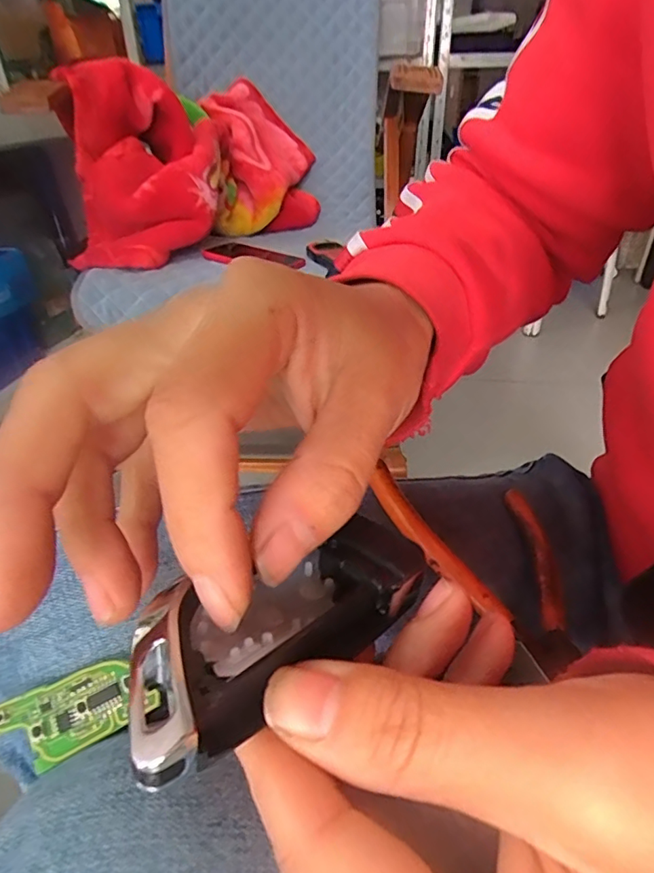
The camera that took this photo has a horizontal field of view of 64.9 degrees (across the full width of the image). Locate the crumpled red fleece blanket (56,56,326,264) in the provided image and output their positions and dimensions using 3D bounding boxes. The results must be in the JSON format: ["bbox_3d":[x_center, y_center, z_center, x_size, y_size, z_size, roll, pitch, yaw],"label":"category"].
[{"bbox_3d":[-0.198,-0.501,0.939,0.190,0.265,0.600,12,39,17],"label":"crumpled red fleece blanket"}]

